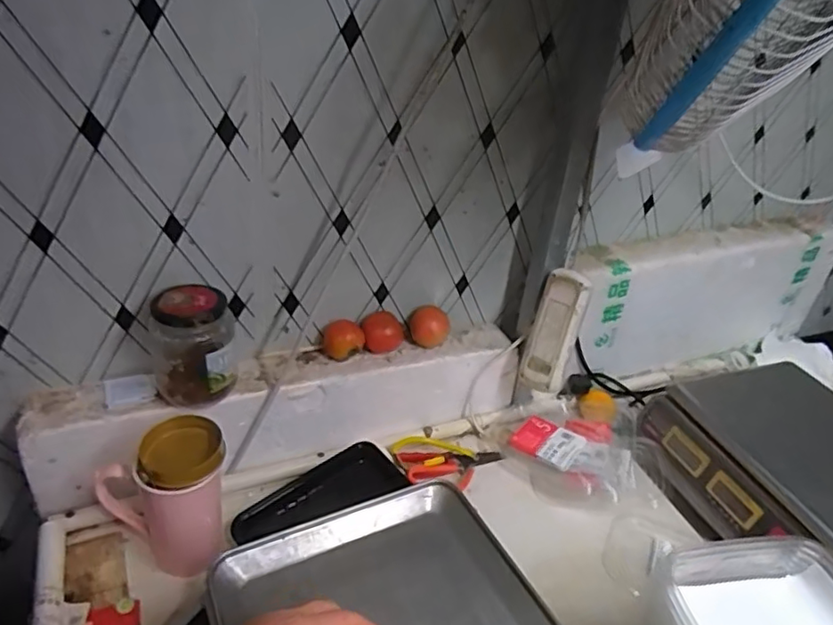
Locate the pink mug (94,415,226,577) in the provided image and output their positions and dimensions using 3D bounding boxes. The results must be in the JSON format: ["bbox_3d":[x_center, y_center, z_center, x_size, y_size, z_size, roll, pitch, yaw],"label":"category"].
[{"bbox_3d":[-0.244,0.189,0.581,0.111,0.148,0.083,-13,37,-30],"label":"pink mug"}]

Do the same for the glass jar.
[{"bbox_3d":[-0.234,0.037,0.622,0.081,0.112,0.076,5,32,-3],"label":"glass jar"}]

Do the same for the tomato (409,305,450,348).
[{"bbox_3d":[0.017,0.017,0.768,0.052,0.041,0.046,10,32,4],"label":"tomato"}]

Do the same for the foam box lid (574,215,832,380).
[{"bbox_3d":[0.455,-0.021,0.949,0.528,0.224,0.076,-11,35,-21],"label":"foam box lid"}]

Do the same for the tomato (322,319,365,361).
[{"bbox_3d":[-0.091,0.035,0.728,0.046,0.039,0.044,-7,35,-22],"label":"tomato"}]

